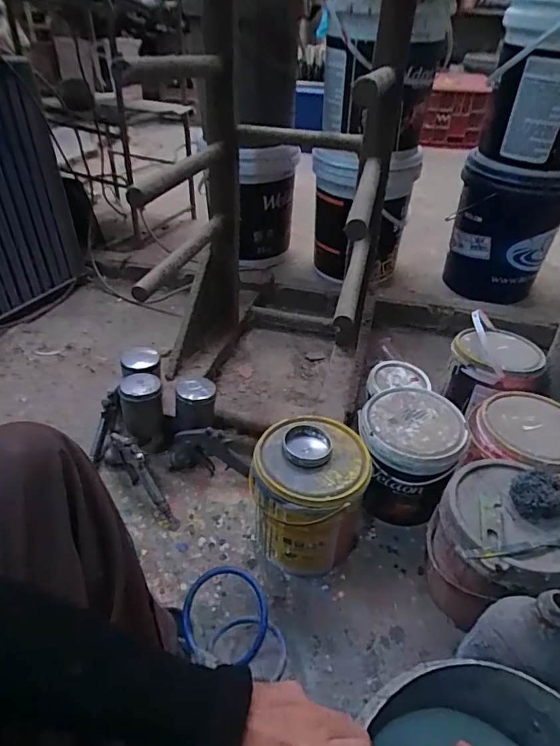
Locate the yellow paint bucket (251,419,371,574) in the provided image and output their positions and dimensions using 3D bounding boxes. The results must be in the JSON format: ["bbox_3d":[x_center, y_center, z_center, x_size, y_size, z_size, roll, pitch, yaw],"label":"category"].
[{"bbox_3d":[0.049,0.202,0.792,0.174,0.209,0.178,9,41,11],"label":"yellow paint bucket"}]

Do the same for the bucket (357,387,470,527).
[{"bbox_3d":[0.228,0.145,0.861,0.168,0.164,0.182,0,39,0],"label":"bucket"}]

